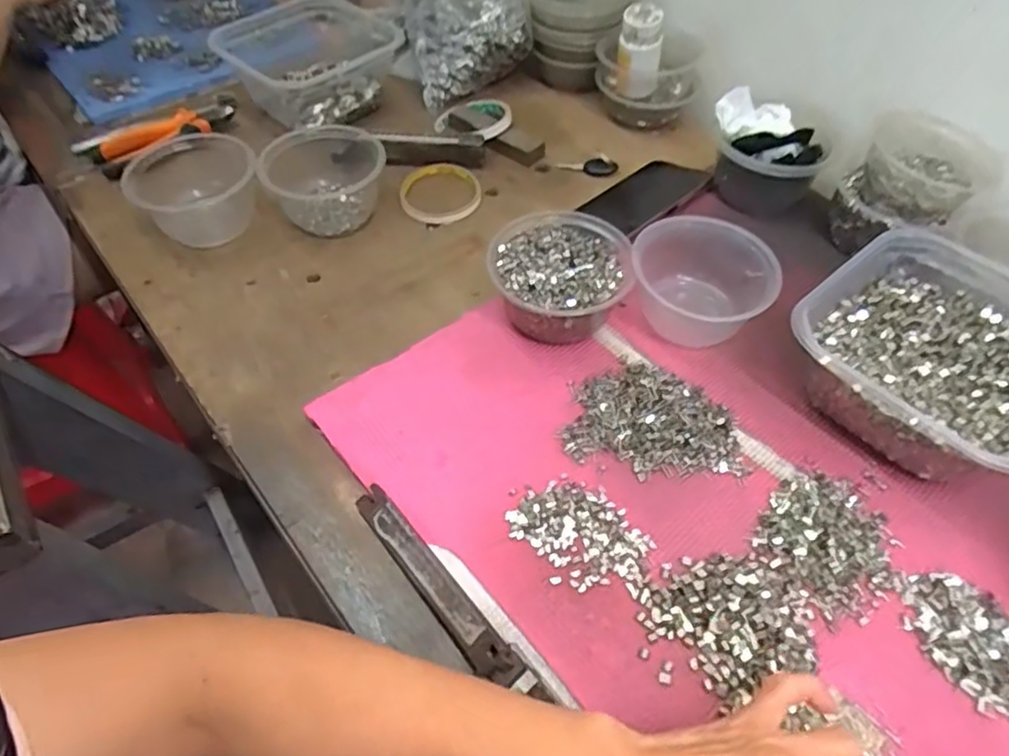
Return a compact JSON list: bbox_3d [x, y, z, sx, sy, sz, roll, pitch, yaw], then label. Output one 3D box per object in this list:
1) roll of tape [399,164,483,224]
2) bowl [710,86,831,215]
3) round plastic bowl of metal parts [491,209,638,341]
[{"bbox_3d":[-0.068,-0.191,0.672,0.080,0.014,0.087,0,52,0],"label":"roll of tape"},{"bbox_3d":[0.248,-0.211,0.627,0.106,0.077,0.079,13,53,10],"label":"bowl"},{"bbox_3d":[0.046,-0.079,0.546,0.110,0.069,0.120,0,52,0],"label":"round plastic bowl of metal parts"}]

